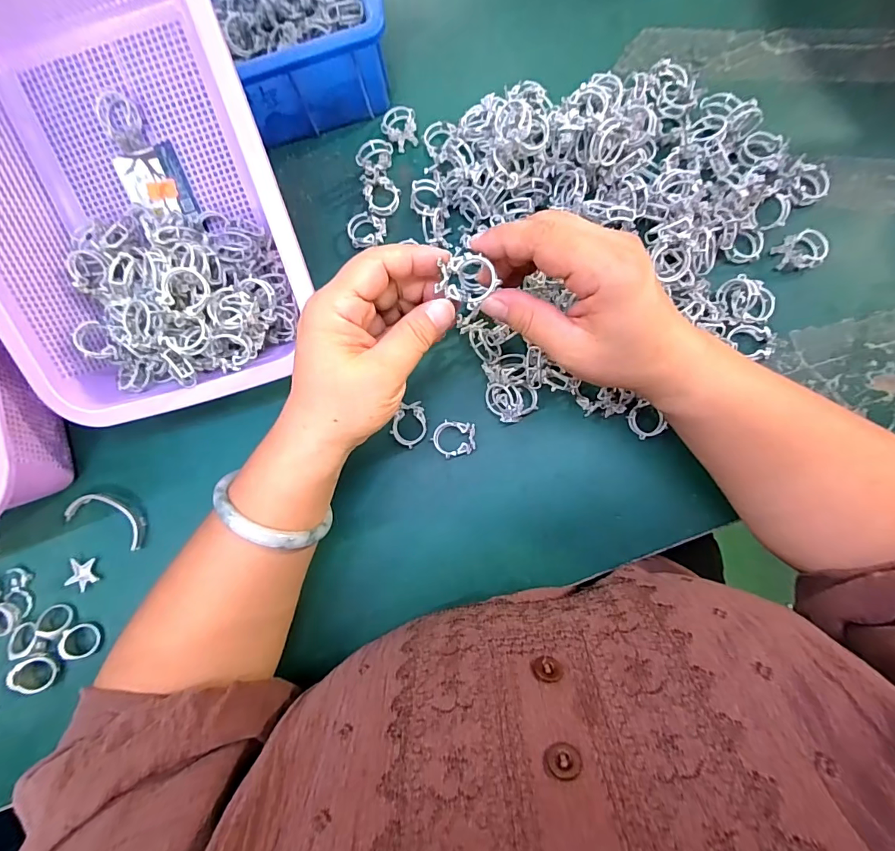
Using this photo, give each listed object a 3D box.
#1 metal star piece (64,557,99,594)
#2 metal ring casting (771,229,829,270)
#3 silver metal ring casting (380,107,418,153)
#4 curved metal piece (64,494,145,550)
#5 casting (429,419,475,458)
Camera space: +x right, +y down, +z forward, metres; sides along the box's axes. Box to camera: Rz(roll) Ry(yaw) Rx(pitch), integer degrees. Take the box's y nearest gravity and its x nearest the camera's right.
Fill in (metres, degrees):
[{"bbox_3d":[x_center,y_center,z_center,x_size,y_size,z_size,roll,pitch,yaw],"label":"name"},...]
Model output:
[{"bbox_3d":[-0.274,0.112,0.322,0.020,0.006,0.023,4,84,4],"label":"metal star piece"},{"bbox_3d":[0.251,-0.124,0.305,0.032,0.010,0.026,-18,83,2],"label":"metal ring casting"},{"bbox_3d":[-0.039,-0.240,0.345,0.027,0.011,0.036,-7,84,3],"label":"silver metal ring casting"},{"bbox_3d":[-0.255,0.070,0.322,0.063,0.006,0.025,21,86,6],"label":"curved metal piece"},{"bbox_3d":[0.005,0.010,0.307,0.031,0.009,0.025,-3,84,3],"label":"casting"}]

